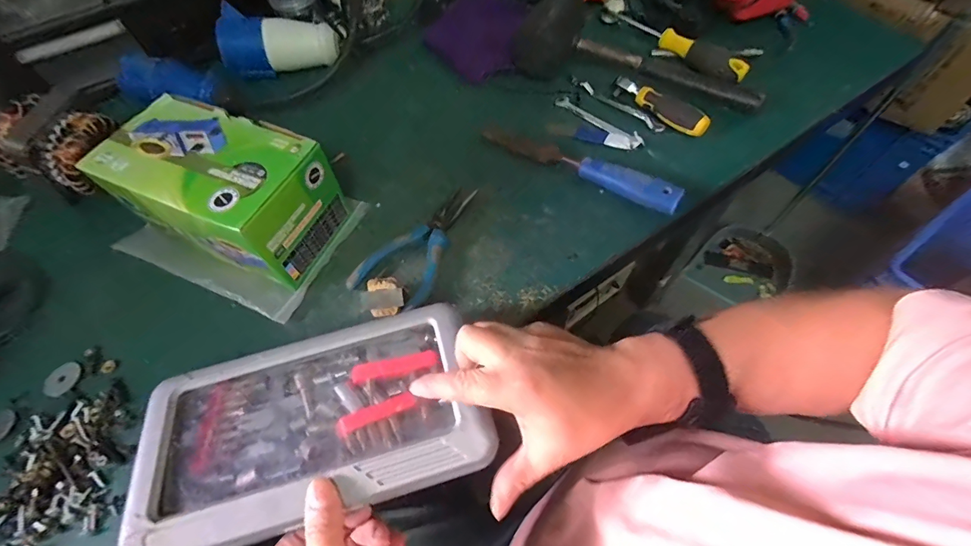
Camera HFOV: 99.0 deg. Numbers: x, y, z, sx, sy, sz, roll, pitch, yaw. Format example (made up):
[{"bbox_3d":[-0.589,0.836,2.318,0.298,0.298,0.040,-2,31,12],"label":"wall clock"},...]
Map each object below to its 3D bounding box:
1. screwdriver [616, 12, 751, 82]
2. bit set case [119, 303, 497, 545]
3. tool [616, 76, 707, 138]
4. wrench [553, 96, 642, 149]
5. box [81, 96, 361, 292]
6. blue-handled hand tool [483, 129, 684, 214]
[{"bbox_3d":[0.243,-0.291,0.524,0.025,0.026,0.178,-39,66,-19],"label":"screwdriver"},{"bbox_3d":[-0.118,0.103,0.294,0.223,0.045,0.128,-14,63,-7],"label":"bit set case"},{"bbox_3d":[0.199,-0.193,0.473,0.119,0.028,0.021,39,68,21],"label":"tool"},{"bbox_3d":[0.132,-0.179,0.484,0.021,0.010,0.114,-41,66,-19],"label":"wrench"},{"bbox_3d":[-0.237,-0.077,0.383,0.180,0.094,0.107,19,63,13],"label":"box"},{"bbox_3d":[0.097,-0.117,0.438,0.215,0.028,0.029,29,65,18],"label":"blue-handled hand tool"}]

